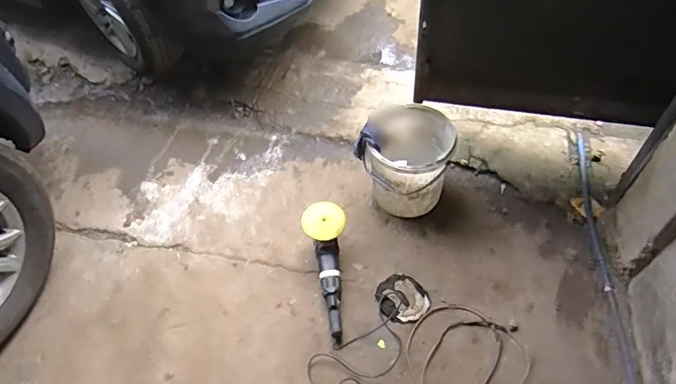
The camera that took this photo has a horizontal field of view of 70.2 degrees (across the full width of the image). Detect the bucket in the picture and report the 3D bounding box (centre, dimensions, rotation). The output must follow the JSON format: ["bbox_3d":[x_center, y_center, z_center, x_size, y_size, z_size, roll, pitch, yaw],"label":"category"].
[{"bbox_3d":[0.254,-0.119,1.764,0.303,0.301,0.312,-2,54,3],"label":"bucket"}]

